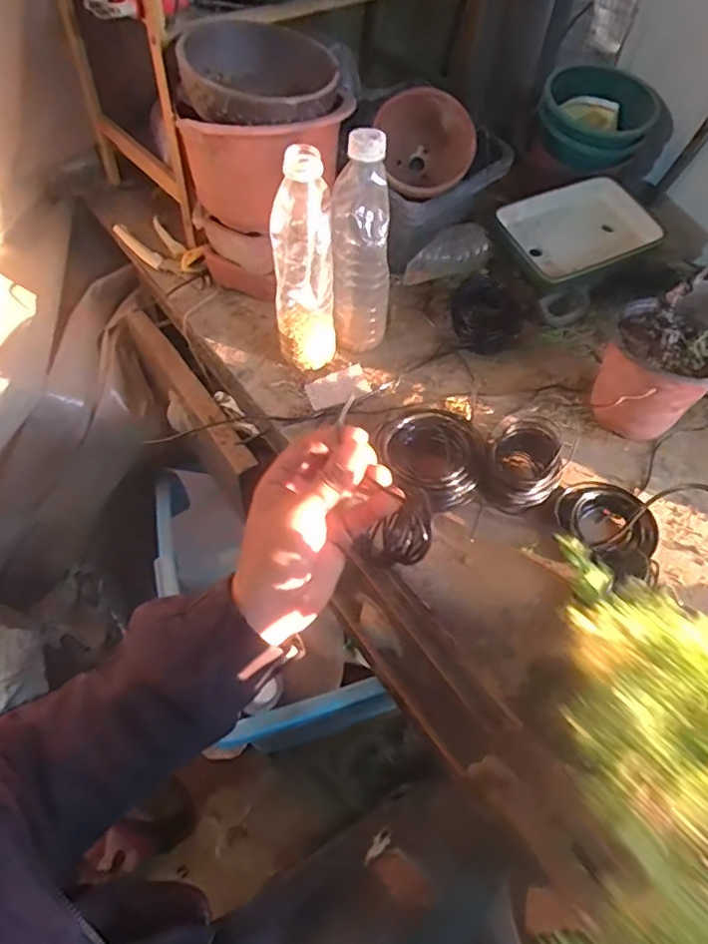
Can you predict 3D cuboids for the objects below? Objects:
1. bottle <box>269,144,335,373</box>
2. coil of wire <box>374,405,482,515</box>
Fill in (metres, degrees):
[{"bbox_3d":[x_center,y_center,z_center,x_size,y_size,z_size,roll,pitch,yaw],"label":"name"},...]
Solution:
[{"bbox_3d":[-0.046,-0.189,0.541,0.057,0.205,0.050,-1,54,-4],"label":"bottle"},{"bbox_3d":[0.074,-0.015,0.530,0.101,0.029,0.106,2,54,-2],"label":"coil of wire"}]

